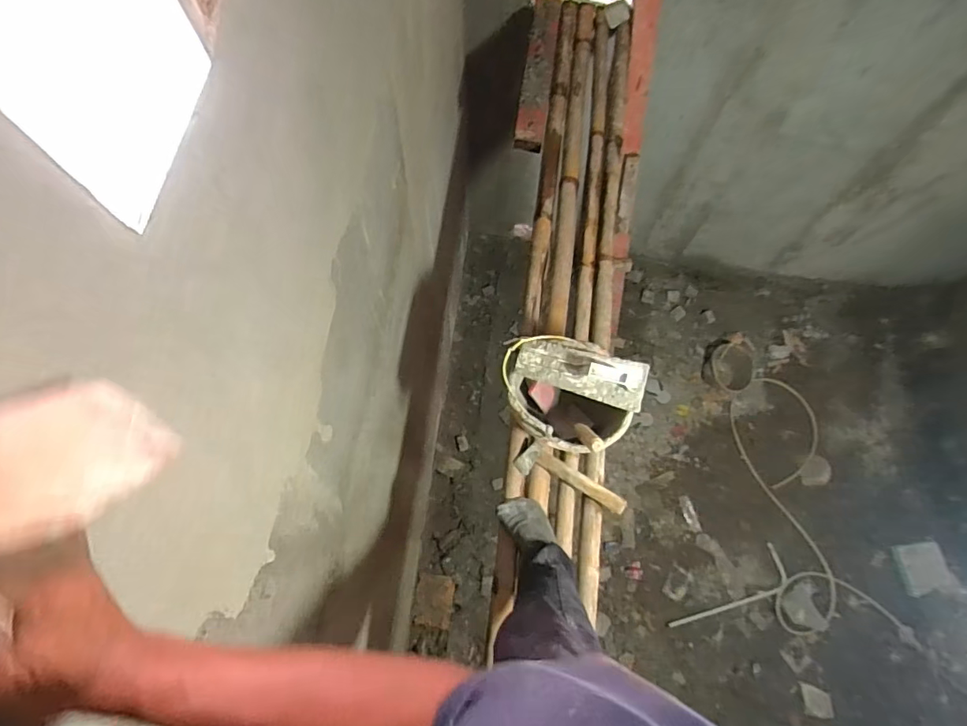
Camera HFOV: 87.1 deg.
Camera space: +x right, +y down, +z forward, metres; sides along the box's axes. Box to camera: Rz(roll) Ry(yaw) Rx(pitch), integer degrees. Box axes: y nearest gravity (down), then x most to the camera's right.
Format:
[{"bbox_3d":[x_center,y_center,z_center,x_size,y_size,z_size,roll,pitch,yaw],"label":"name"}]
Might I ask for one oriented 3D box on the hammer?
[{"bbox_3d":[0.212,0.284,1.240,0.280,0.030,0.086,27,73,22],"label":"hammer"}]

